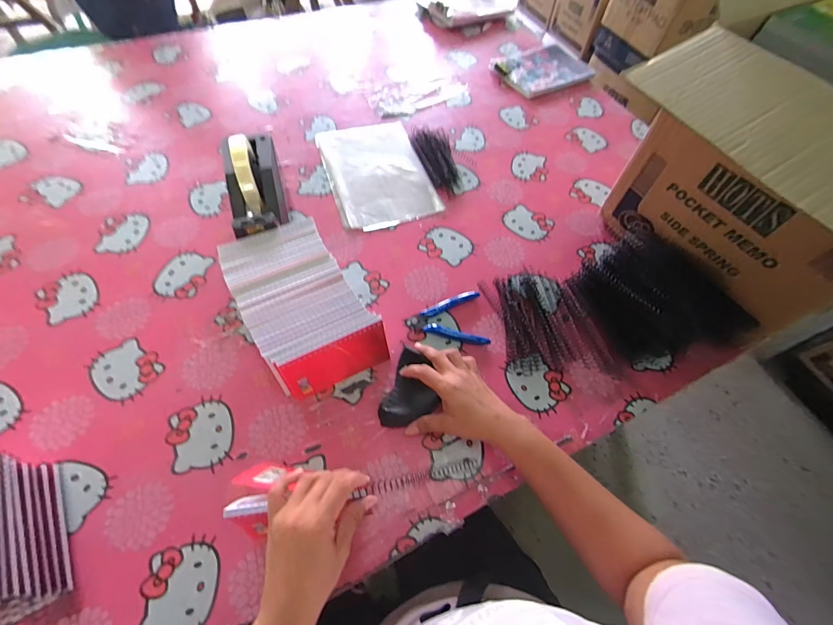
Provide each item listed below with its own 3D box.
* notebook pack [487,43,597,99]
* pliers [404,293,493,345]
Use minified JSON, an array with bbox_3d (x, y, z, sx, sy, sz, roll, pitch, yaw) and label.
[{"bbox_3d":[0.301,-0.595,0.904,0.221,0.016,0.173,-21,64,-15],"label":"notebook pack"},{"bbox_3d":[0.049,-0.001,0.546,0.117,0.012,0.082,12,61,3],"label":"pliers"}]

